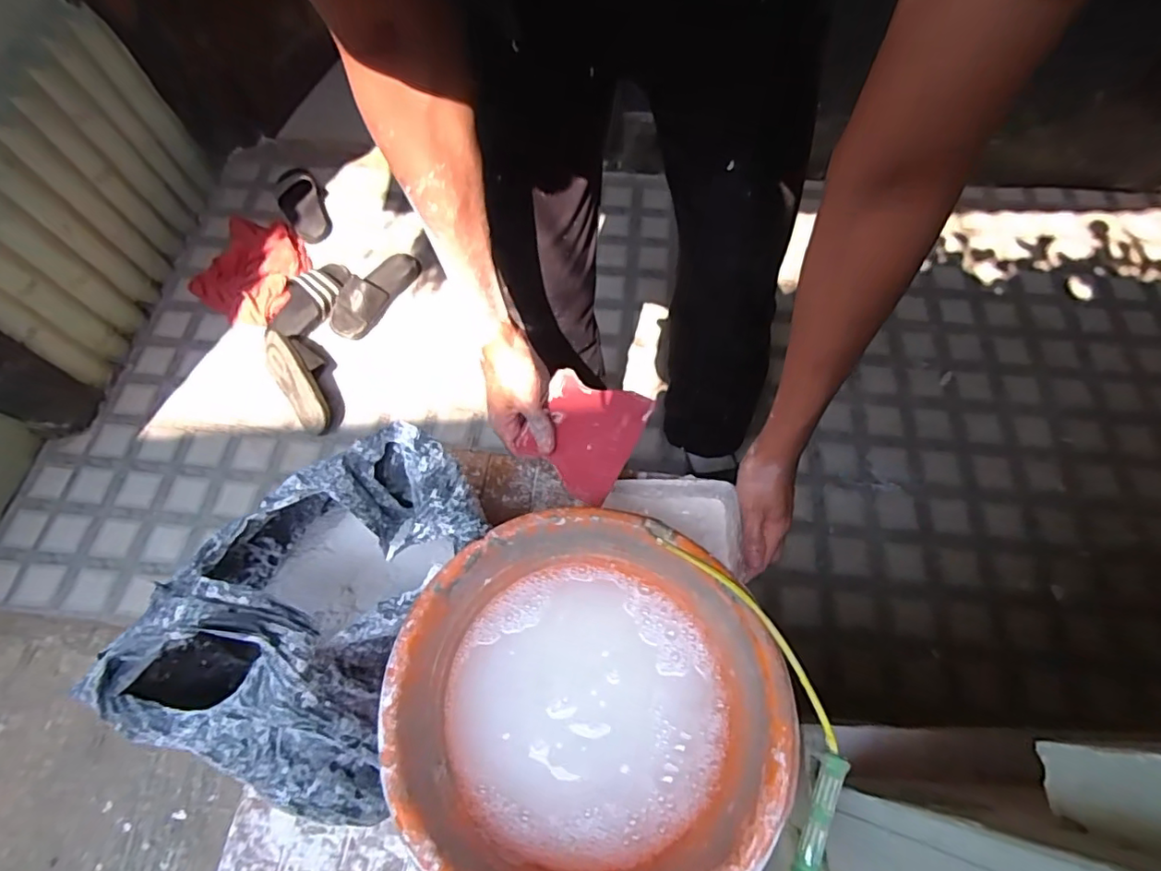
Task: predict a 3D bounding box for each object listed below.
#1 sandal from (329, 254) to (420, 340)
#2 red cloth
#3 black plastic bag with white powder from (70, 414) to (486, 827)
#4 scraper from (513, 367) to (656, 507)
[{"bbox_3d":[-0.496,-0.355,1.331,0.122,0.059,0.274,26,67,13],"label":"sandal"},{"bbox_3d":[-0.800,-0.414,1.379,0.247,0.037,0.276,19,66,10],"label":"red cloth"},{"bbox_3d":[-0.204,0.139,0.448,0.187,0.212,0.284,19,65,9],"label":"black plastic bag with white powder"},{"bbox_3d":[0.003,-0.002,0.564,0.103,0.007,0.115,26,81,15],"label":"scraper"}]

